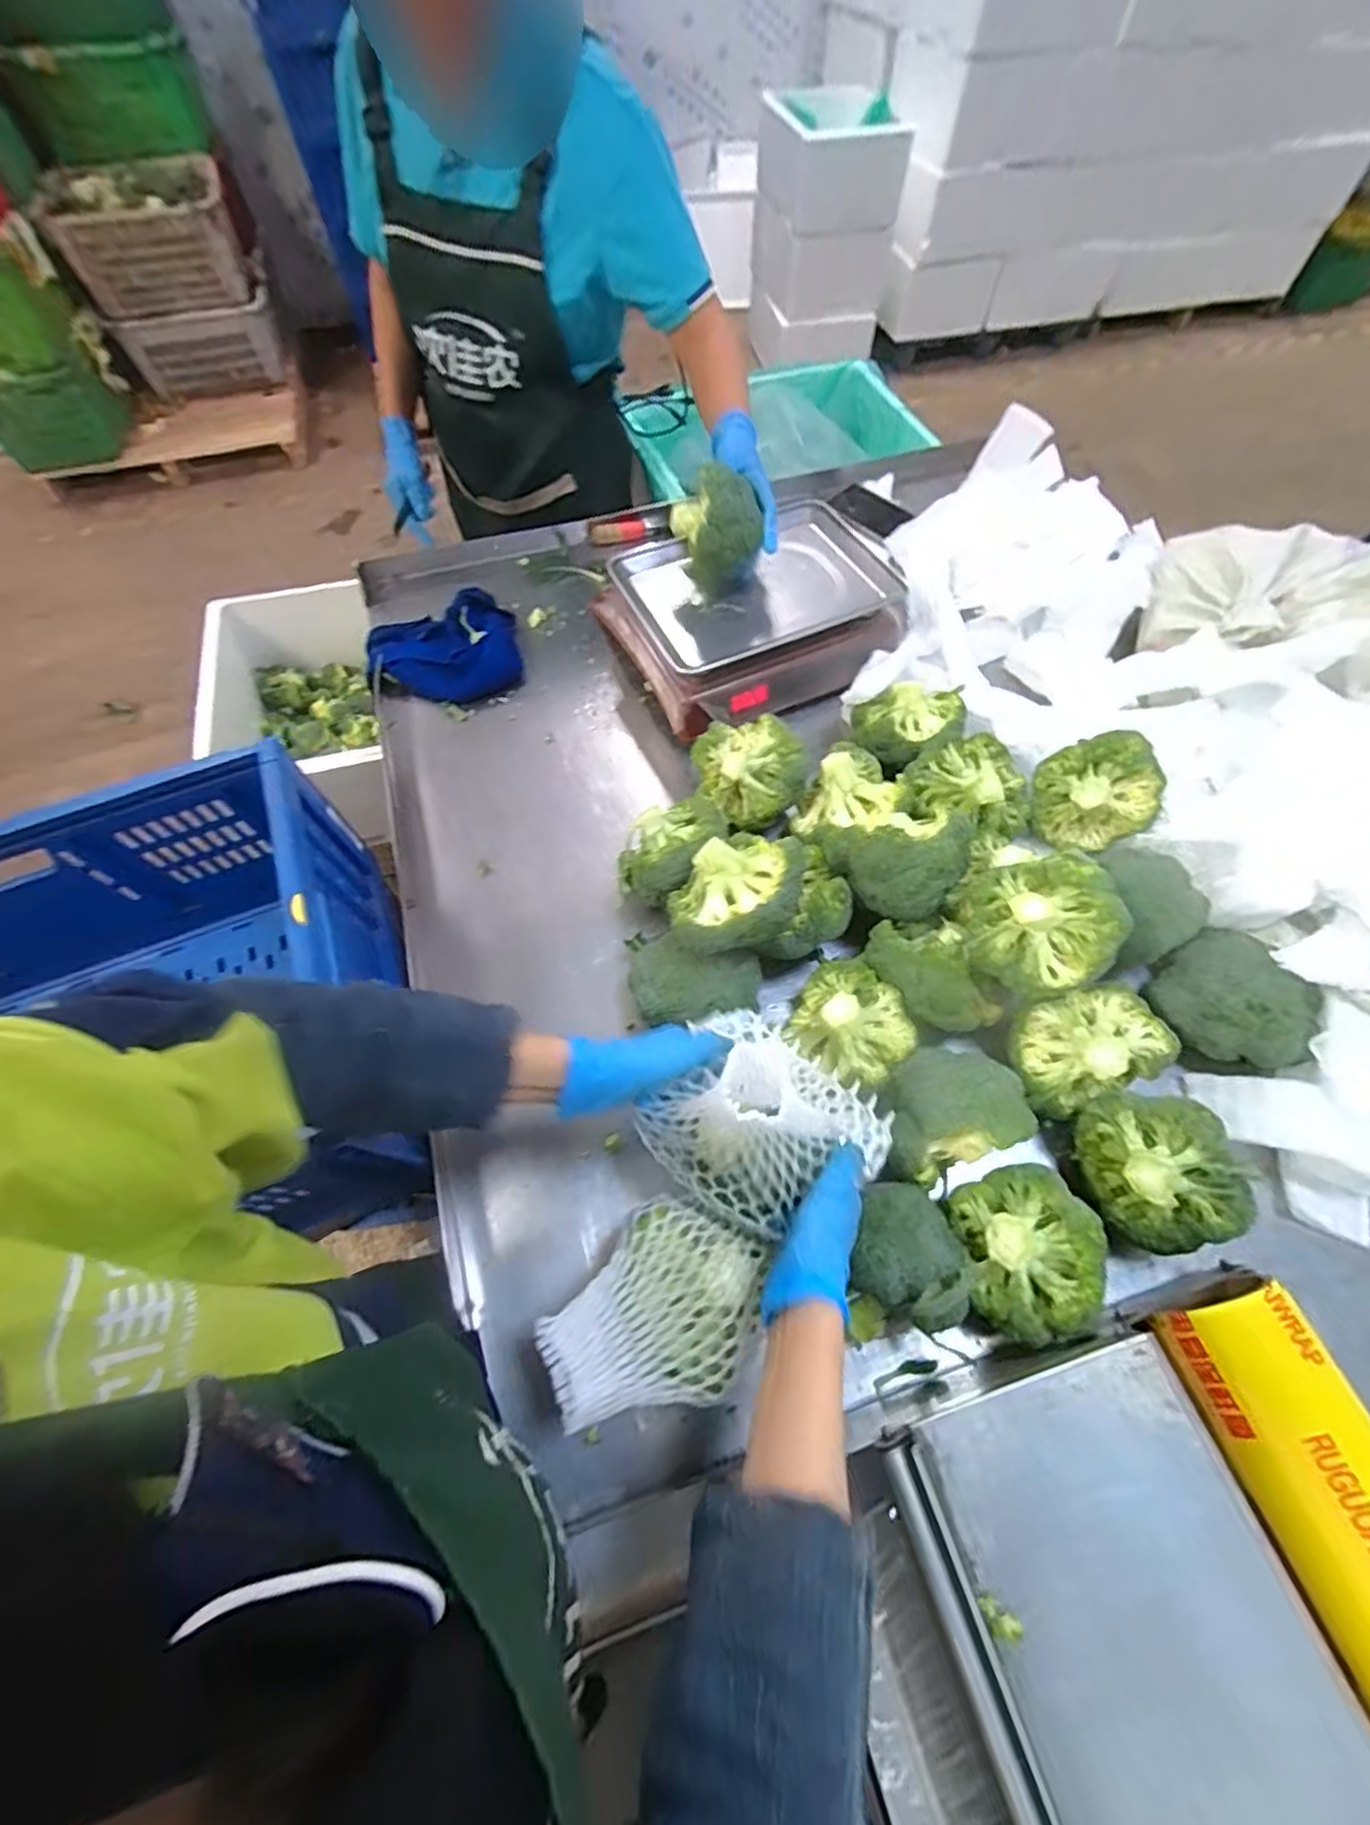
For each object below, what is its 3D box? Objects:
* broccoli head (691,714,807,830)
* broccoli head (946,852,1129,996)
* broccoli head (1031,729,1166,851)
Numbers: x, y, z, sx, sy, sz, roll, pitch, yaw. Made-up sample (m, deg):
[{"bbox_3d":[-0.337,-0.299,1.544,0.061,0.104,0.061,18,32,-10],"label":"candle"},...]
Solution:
[{"bbox_3d":[0.072,-0.170,0.757,0.104,0.084,0.130,-17,64,-8],"label":"broccoli head"},{"bbox_3d":[0.315,0.010,0.585,0.123,0.063,0.124,-29,66,22],"label":"broccoli head"},{"bbox_3d":[0.440,-0.130,0.709,0.124,0.109,0.058,-27,20,27],"label":"broccoli head"}]

